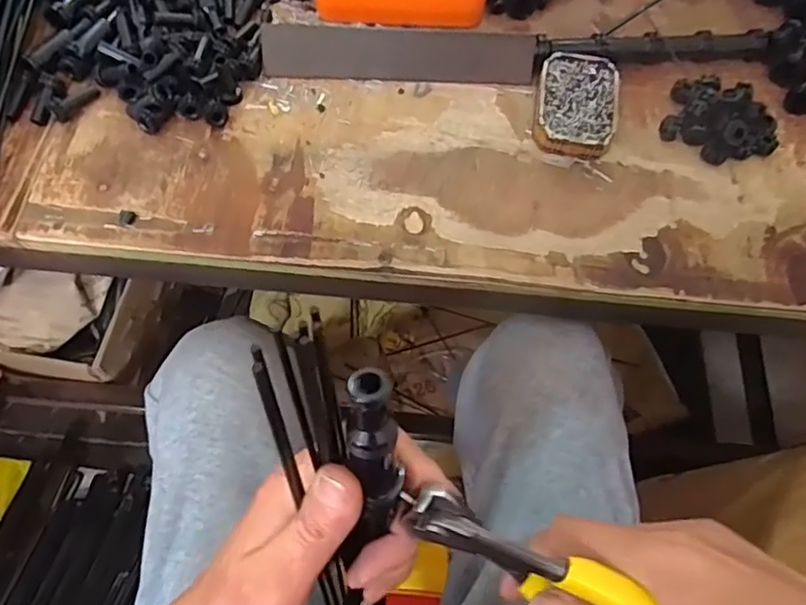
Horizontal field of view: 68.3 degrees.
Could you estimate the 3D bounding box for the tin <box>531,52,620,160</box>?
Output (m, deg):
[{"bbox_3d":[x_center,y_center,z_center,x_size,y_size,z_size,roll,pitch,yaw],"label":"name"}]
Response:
[{"bbox_3d":[0.136,-0.155,0.470,0.062,0.025,0.091,13,67,2],"label":"tin"}]

